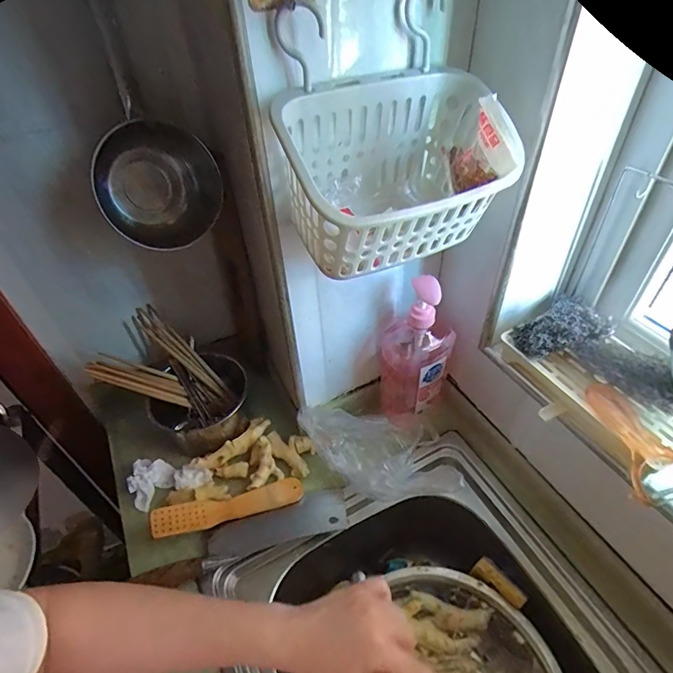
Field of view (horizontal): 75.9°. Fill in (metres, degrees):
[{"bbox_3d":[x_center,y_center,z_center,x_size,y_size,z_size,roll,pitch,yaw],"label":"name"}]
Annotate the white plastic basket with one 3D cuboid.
[{"bbox_3d":[0.051,-0.149,0.399,0.203,0.133,0.131,-21,47,-16],"label":"white plastic basket"}]

